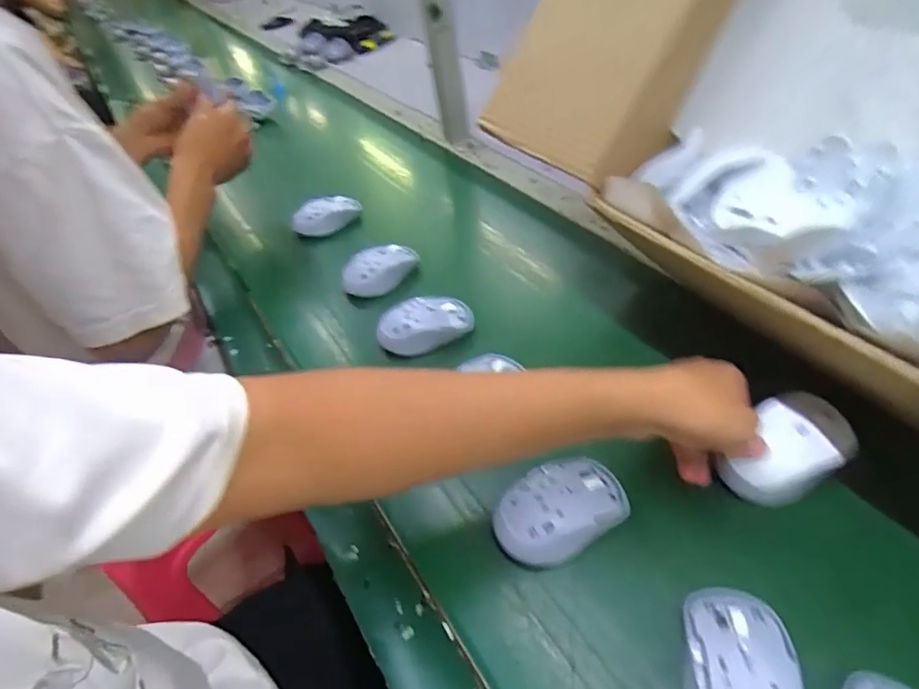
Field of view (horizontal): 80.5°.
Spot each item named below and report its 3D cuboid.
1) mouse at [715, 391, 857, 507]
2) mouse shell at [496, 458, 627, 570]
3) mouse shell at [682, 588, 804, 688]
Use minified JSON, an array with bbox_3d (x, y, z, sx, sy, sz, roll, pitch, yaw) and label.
[{"bbox_3d":[0.244,0.079,0.411,0.088,0.033,0.063,-32,66,0],"label":"mouse"},{"bbox_3d":[0.077,0.127,0.416,0.104,0.040,0.061,-26,47,-17],"label":"mouse shell"},{"bbox_3d":[0.168,0.204,0.324,0.067,0.046,0.108,6,46,15],"label":"mouse shell"}]

